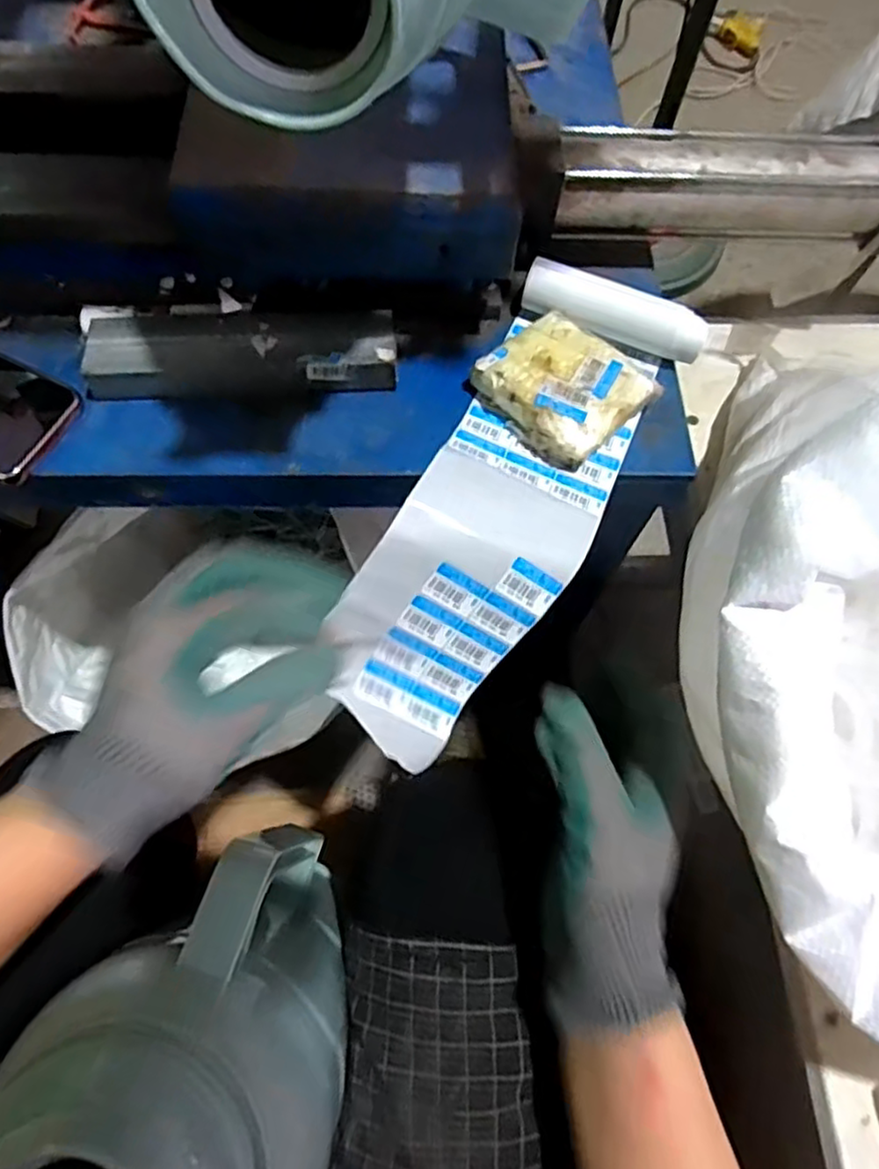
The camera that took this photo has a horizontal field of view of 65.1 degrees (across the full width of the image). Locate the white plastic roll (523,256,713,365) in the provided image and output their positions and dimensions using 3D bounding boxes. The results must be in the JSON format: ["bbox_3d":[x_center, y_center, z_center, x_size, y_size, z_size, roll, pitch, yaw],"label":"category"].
[{"bbox_3d":[0.122,-0.191,0.480,0.126,0.023,0.029,23,69,8],"label":"white plastic roll"}]

